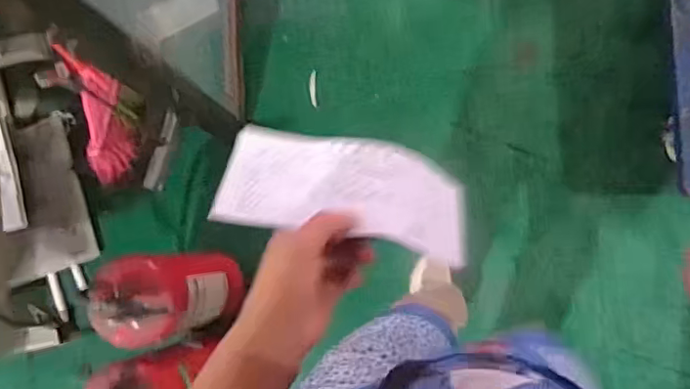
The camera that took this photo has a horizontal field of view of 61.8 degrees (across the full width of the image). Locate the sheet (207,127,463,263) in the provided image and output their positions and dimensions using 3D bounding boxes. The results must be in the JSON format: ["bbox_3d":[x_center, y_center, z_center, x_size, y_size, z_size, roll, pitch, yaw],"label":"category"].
[{"bbox_3d":[0.003,-0.004,0.483,0.201,0.031,0.098,11,59,3],"label":"sheet"}]

